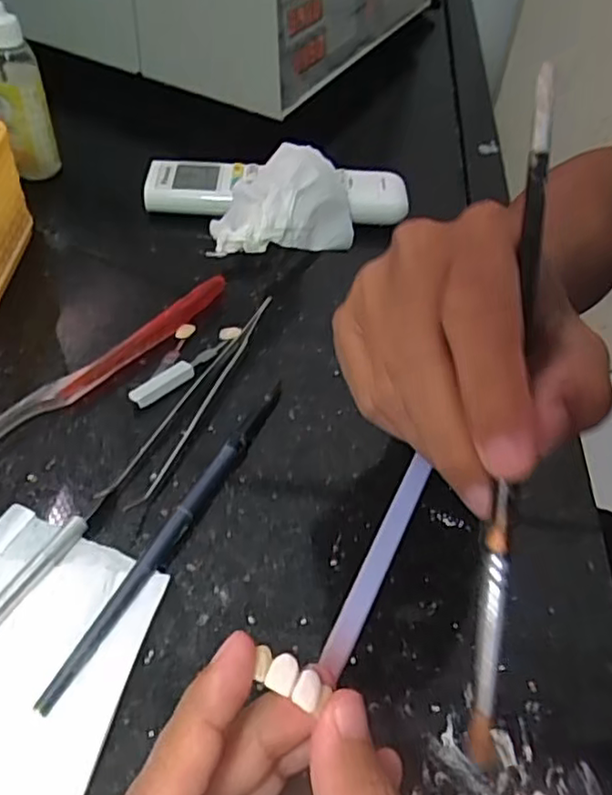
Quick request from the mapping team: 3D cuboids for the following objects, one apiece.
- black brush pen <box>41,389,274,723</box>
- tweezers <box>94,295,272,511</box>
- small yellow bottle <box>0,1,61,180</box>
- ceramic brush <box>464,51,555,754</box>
[{"bbox_3d":[-0.050,0.050,0.261,0.008,0.008,0.160,22,50,15],"label":"black brush pen"},{"bbox_3d":[-0.051,-0.004,0.307,0.017,0.011,0.135,19,49,13],"label":"tweezers"},{"bbox_3d":[-0.190,-0.200,0.430,0.033,0.107,0.028,-15,51,-18],"label":"small yellow bottle"},{"bbox_3d":[0.056,-0.002,0.174,0.007,0.004,0.187,8,82,2],"label":"ceramic brush"}]

